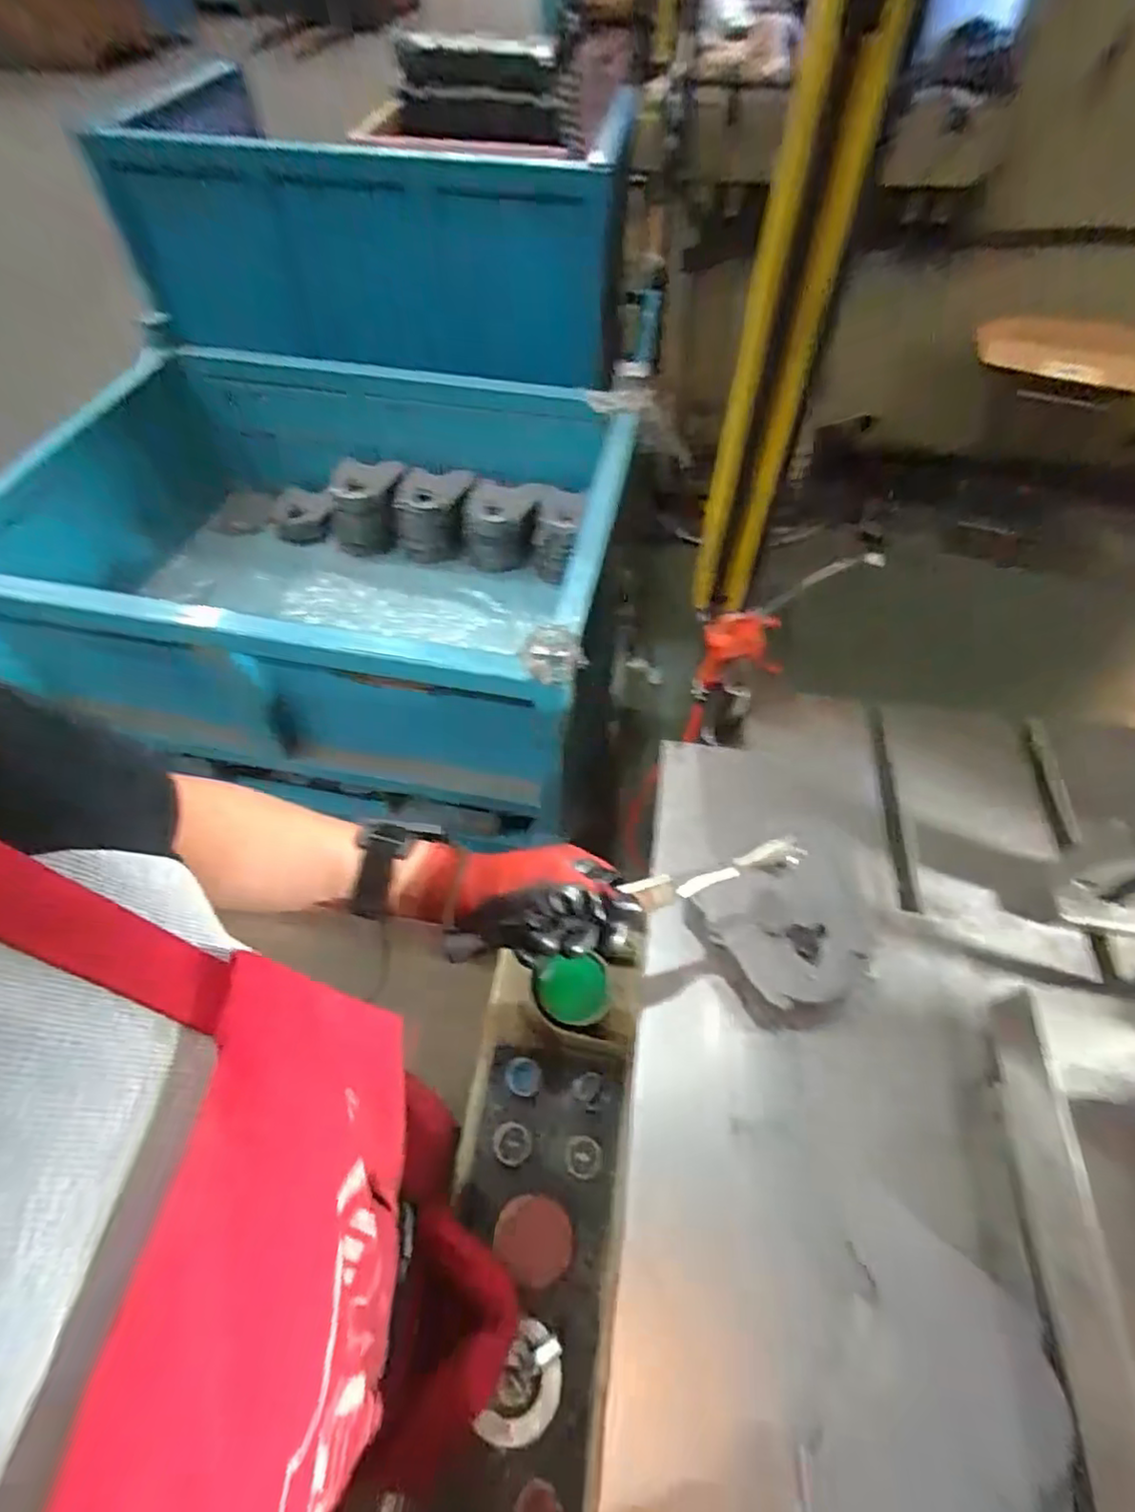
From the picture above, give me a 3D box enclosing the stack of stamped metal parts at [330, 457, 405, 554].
[{"bbox_3d":[-0.387,-0.485,1.271,0.145,0.137,0.102,3,55,1],"label":"stack of stamped metal parts"}]

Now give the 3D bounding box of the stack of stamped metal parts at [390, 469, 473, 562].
[{"bbox_3d":[-0.255,-0.471,1.280,0.146,0.135,0.118,4,55,2],"label":"stack of stamped metal parts"}]

